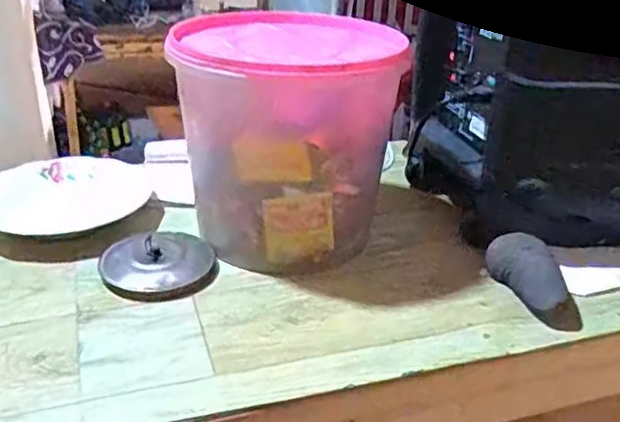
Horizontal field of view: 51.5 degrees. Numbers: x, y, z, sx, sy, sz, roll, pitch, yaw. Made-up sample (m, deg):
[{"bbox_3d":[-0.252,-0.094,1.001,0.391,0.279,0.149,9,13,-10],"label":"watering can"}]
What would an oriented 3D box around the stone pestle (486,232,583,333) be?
[{"bbox_3d":[0.237,0.068,0.675,0.056,0.050,0.125,-5,29,-11],"label":"stone pestle"}]

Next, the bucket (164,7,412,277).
[{"bbox_3d":[-0.024,-0.078,0.740,0.214,0.228,0.208,1,28,0],"label":"bucket"}]

